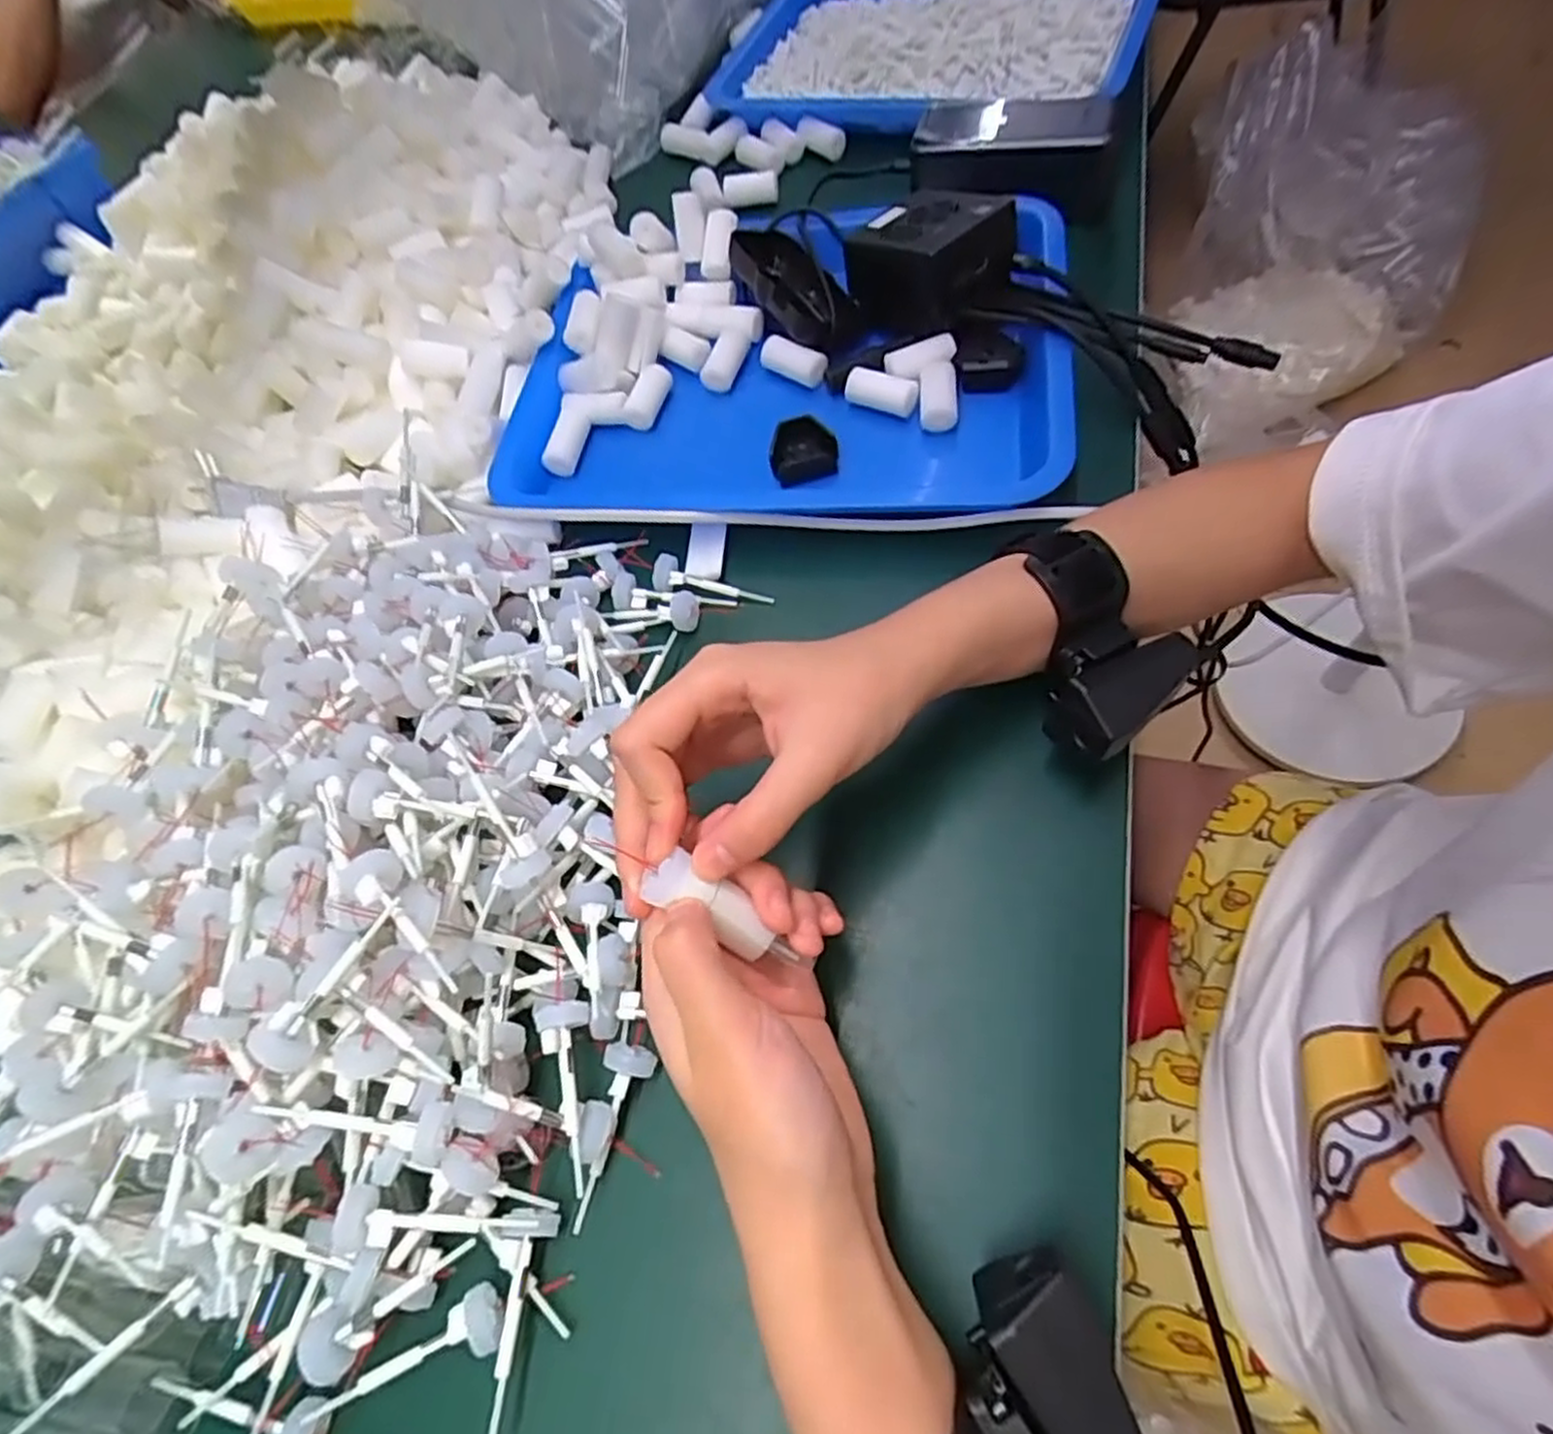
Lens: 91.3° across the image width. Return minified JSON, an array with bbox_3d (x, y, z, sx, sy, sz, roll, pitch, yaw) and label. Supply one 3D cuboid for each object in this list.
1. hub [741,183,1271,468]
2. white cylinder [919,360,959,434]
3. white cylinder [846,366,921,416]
[{"bbox_3d":[0.116,-0.248,0.452,0.322,0.061,0.122,21,68,20],"label":"hub"},{"bbox_3d":[0.094,-0.187,0.446,0.021,0.019,0.042,0,64,4],"label":"white cylinder"},{"bbox_3d":[0.062,-0.193,0.448,0.043,0.014,0.017,11,65,16],"label":"white cylinder"}]

